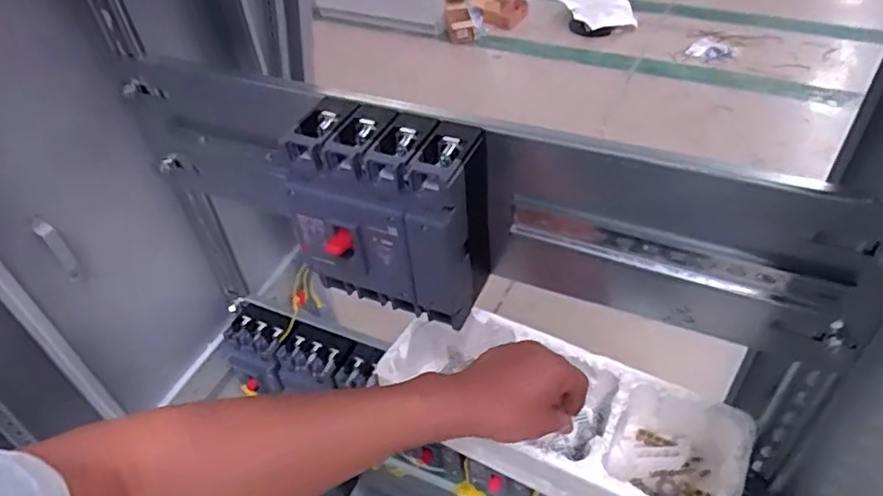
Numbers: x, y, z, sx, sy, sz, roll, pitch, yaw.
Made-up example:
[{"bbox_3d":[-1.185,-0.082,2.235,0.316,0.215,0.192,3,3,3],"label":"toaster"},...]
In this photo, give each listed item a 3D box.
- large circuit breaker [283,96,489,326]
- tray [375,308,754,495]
[{"bbox_3d":[-0.043,-0.021,0.510,0.148,0.155,0.093,15,48,19],"label":"large circuit breaker"},{"bbox_3d":[0.110,0.165,0.613,0.331,0.079,0.119,21,52,24],"label":"tray"}]

